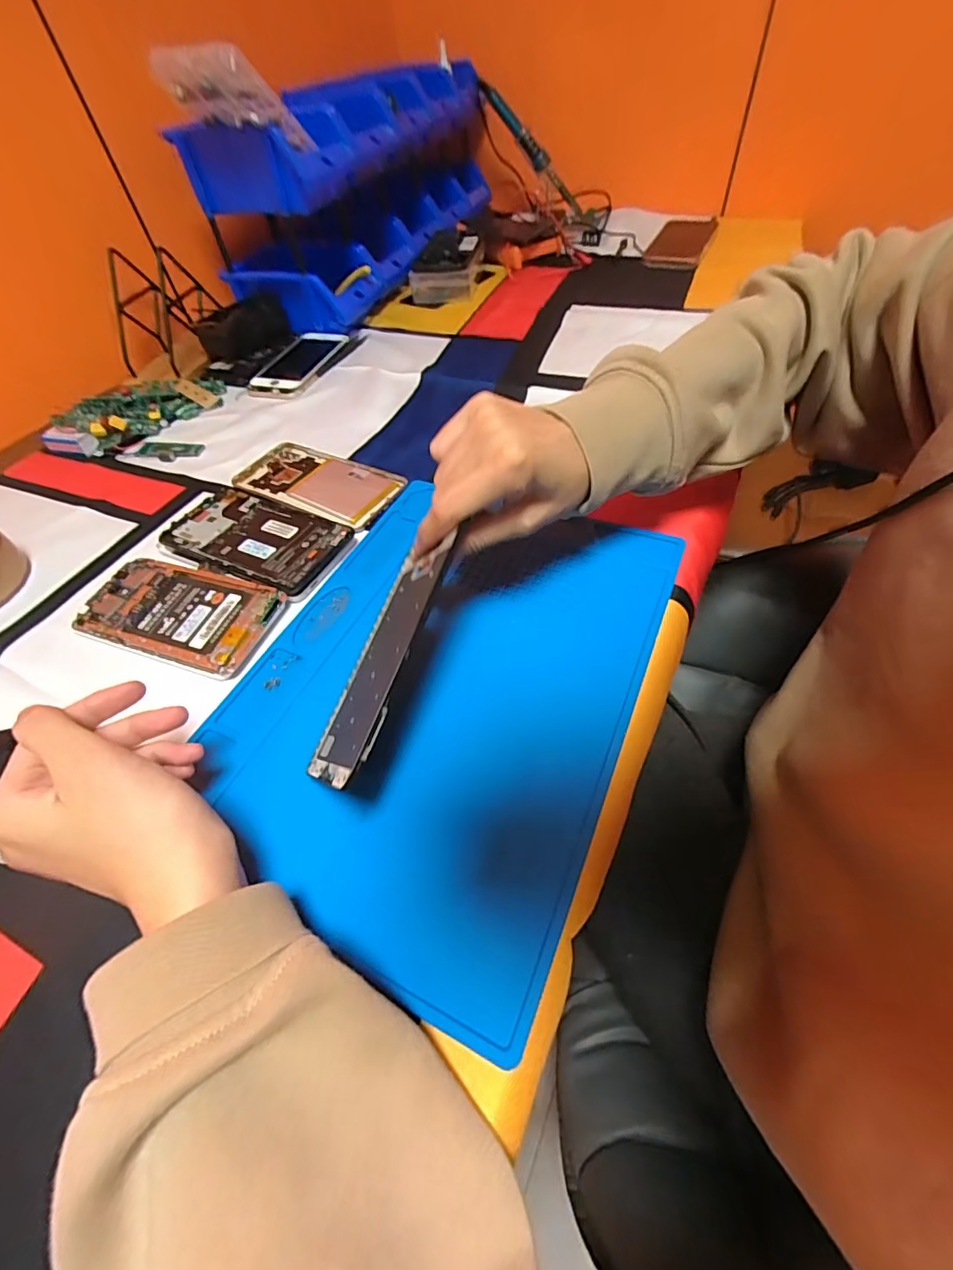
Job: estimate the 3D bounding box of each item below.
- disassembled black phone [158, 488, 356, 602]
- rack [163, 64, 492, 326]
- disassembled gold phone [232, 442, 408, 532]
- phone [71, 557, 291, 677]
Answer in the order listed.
[{"bbox_3d":[-0.174,-0.077,0.392,0.157,0.016,0.080,18,57,18],"label":"disassembled black phone"},{"bbox_3d":[-0.150,-0.632,0.704,0.151,0.196,0.516,17,56,18],"label":"rack"},{"bbox_3d":[-0.141,-0.138,0.442,0.159,0.007,0.069,23,58,21],"label":"disassembled gold phone"},{"bbox_3d":[-0.206,-0.015,0.348,0.140,0.013,0.072,14,56,16],"label":"phone"}]

